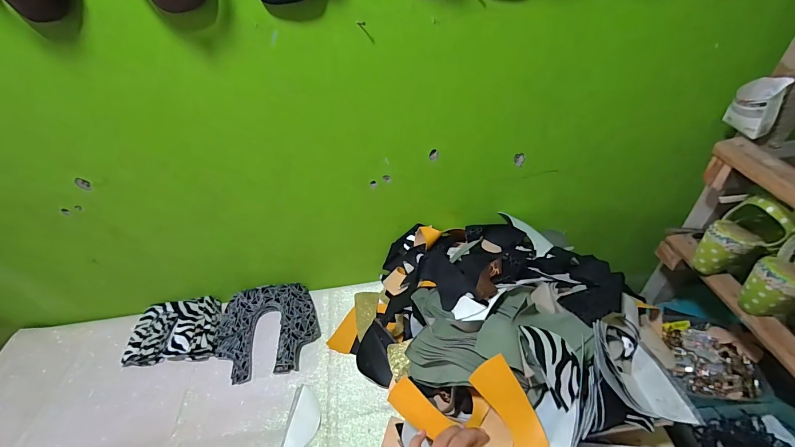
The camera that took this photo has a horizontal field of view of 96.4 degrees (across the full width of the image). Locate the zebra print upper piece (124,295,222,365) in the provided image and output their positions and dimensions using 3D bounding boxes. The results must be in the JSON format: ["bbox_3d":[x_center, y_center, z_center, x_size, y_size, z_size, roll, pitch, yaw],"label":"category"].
[{"bbox_3d":[-0.448,0.217,0.726,0.177,0.034,0.131,-7,42,-2],"label":"zebra print upper piece"}]

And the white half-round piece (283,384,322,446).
[{"bbox_3d":[-0.155,0.333,0.589,0.047,0.008,0.115,2,43,8],"label":"white half-round piece"}]

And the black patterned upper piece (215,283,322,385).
[{"bbox_3d":[-0.262,0.210,0.709,0.196,0.038,0.189,-14,43,-9],"label":"black patterned upper piece"}]

